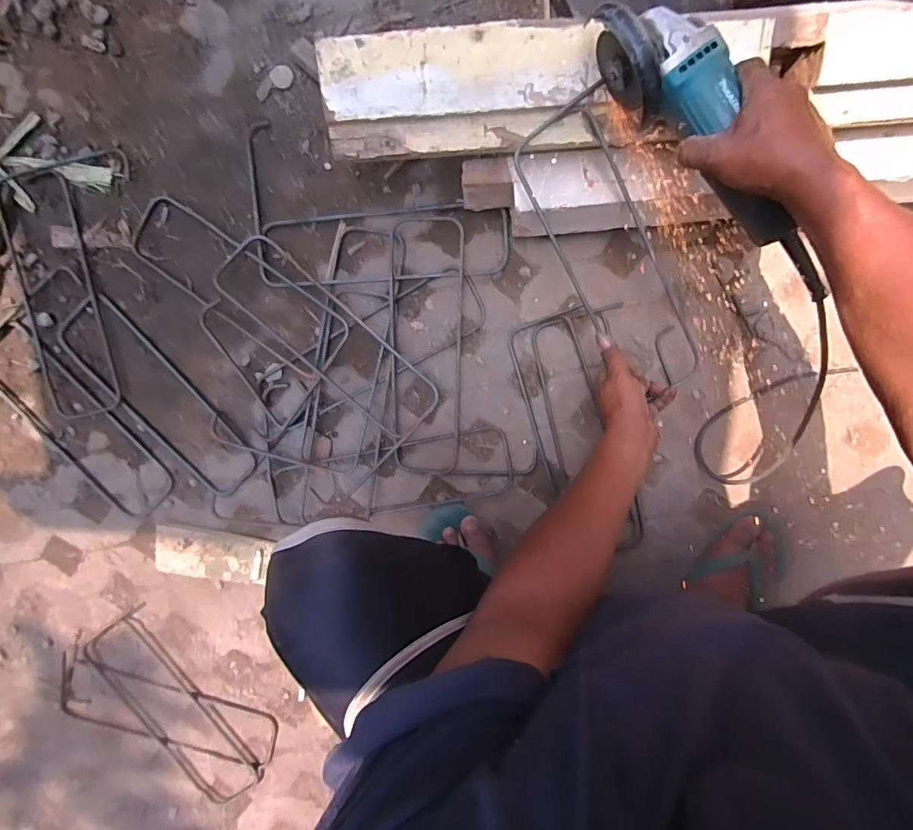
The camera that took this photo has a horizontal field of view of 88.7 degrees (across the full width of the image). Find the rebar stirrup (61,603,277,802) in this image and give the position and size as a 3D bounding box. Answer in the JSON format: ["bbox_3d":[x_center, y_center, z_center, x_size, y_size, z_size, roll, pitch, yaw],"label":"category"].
[{"bbox_3d":[-0.476,0.487,0.772,0.374,0.027,0.212,39,96,-2],"label":"rebar stirrup"}]

